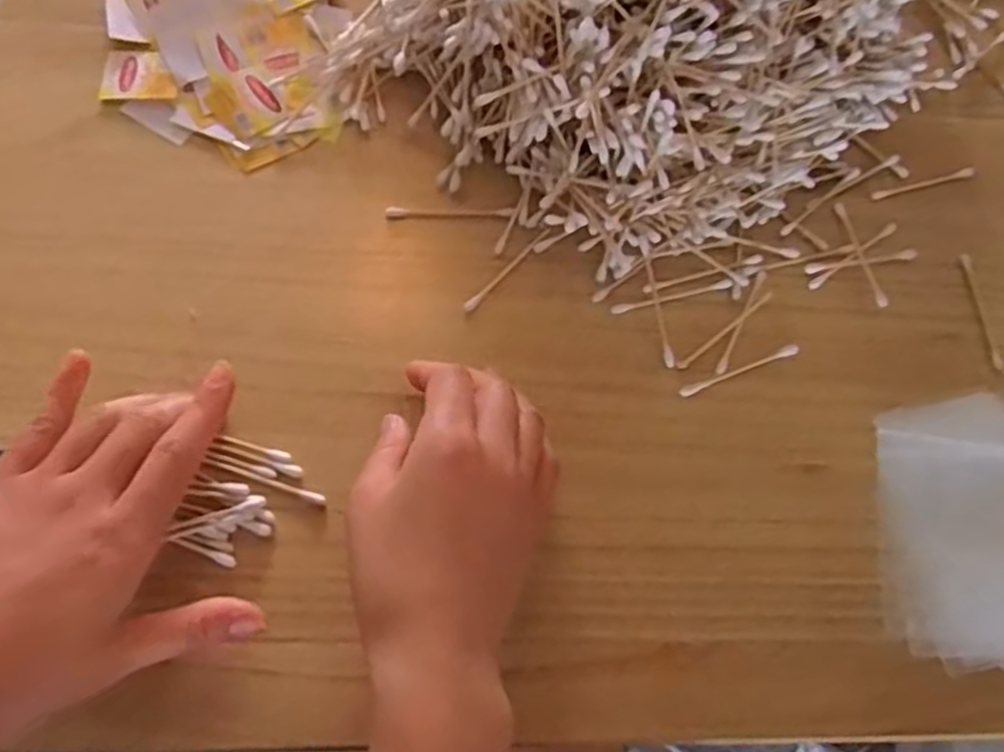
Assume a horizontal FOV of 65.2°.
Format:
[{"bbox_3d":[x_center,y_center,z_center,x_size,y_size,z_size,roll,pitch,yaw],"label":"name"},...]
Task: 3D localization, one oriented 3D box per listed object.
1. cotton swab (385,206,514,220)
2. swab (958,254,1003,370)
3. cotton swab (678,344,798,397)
[{"bbox_3d":[-0.029,-0.090,0.430,0.068,0.004,0.007,-2,67,-6],"label":"cotton swab"},{"bbox_3d":[0.266,-0.037,0.435,0.007,0.007,0.072,0,67,-5],"label":"swab"},{"bbox_3d":[0.123,-0.003,0.406,0.070,0.004,0.006,-20,70,-13],"label":"cotton swab"}]

